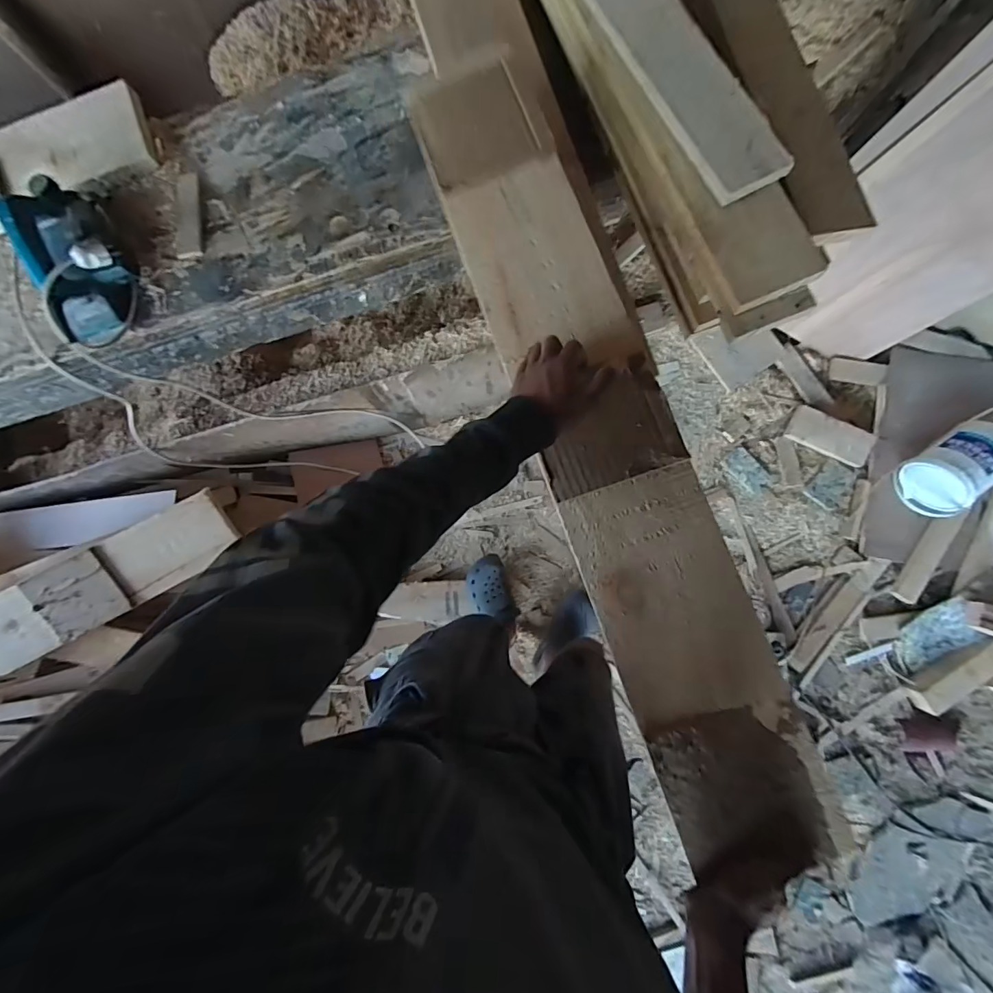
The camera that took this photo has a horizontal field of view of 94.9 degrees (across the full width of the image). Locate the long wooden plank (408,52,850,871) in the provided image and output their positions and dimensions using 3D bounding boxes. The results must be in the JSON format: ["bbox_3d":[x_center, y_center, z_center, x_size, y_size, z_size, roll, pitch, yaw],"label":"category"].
[{"bbox_3d":[0.119,-0.125,0.565,0.174,0.026,0.986,-19,80,5],"label":"long wooden plank"}]

